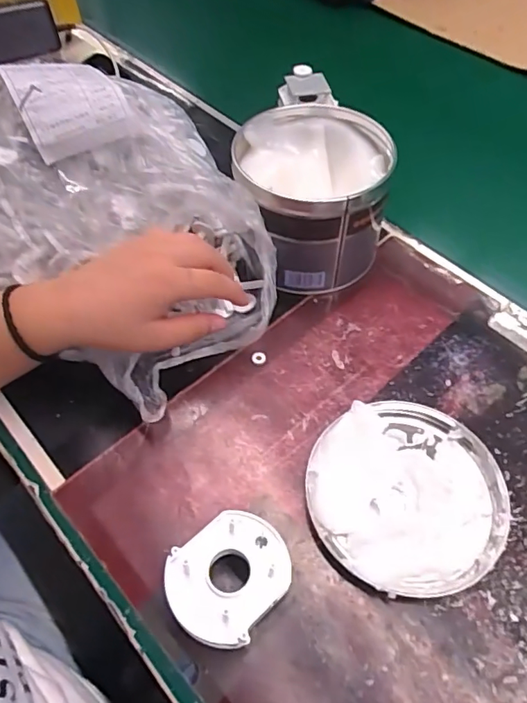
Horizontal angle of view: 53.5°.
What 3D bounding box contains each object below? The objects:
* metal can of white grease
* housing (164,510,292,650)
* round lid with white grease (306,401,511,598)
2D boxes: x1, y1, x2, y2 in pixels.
[{"bbox_3d":[0.039,-0.129,0.453,0.122,0.101,0.127,0,54,0],"label":"metal can of white grease"},{"bbox_3d":[-0.020,0.134,0.310,0.060,0.030,0.071,34,61,22],"label":"housing"},{"bbox_3d":[0.095,0.092,0.348,0.125,0.015,0.126,0,54,0],"label":"round lid with white grease"}]

